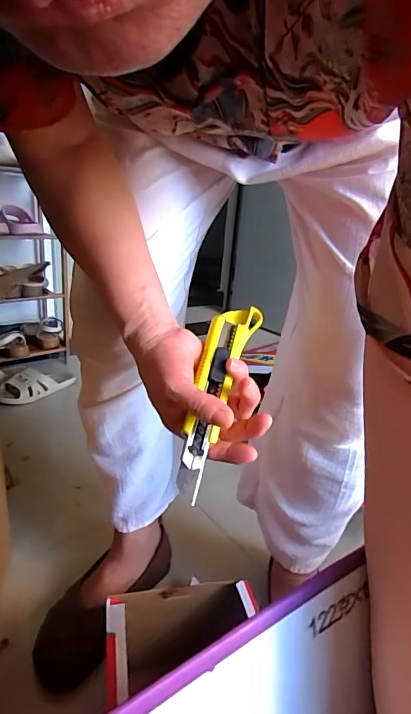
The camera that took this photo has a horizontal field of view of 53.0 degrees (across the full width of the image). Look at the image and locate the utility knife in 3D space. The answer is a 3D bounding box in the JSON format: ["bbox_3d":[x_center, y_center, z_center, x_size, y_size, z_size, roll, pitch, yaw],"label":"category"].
[{"bbox_3d":[0.010,0.025,0.348,0.037,0.022,0.179,7,59,18],"label":"utility knife"}]

